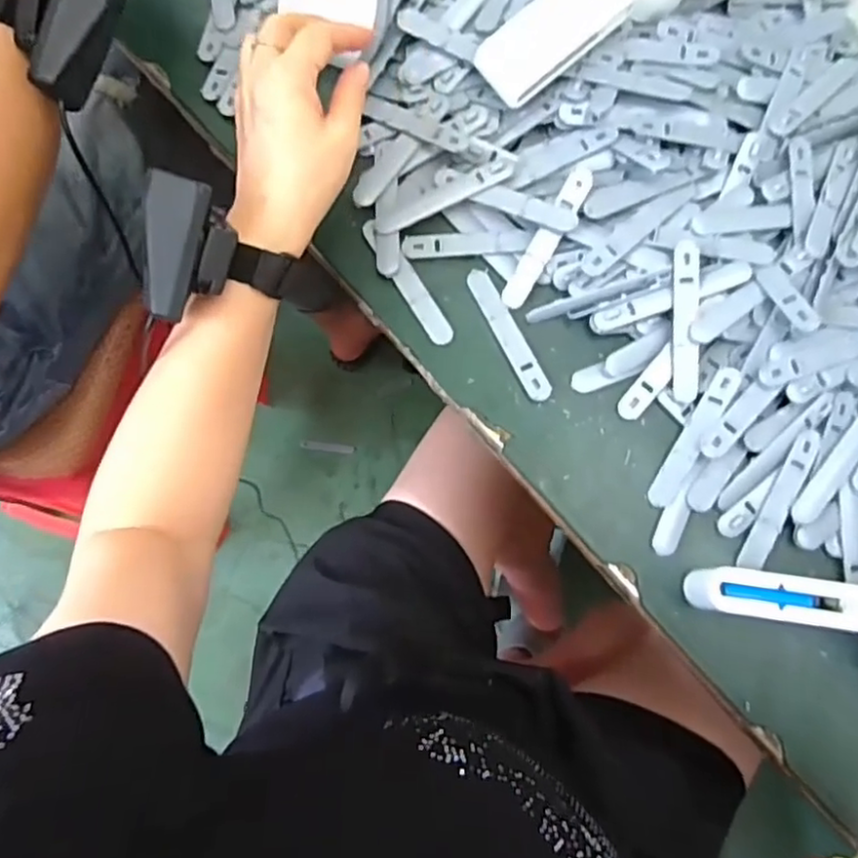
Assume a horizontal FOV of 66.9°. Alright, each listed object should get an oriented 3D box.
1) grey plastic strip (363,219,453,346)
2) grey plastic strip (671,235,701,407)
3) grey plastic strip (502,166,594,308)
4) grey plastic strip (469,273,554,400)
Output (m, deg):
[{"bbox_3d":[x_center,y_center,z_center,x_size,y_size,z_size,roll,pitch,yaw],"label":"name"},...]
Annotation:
[{"bbox_3d":[-0.014,-0.095,0.415,0.016,0.004,0.094,-31,80,-9],"label":"grey plastic strip"},{"bbox_3d":[0.155,-0.064,0.391,0.016,0.005,0.095,-1,96,4],"label":"grey plastic strip"},{"bbox_3d":[0.075,-0.121,0.413,0.016,0.008,0.096,30,97,3],"label":"grey plastic strip"},{"bbox_3d":[0.050,-0.060,0.410,0.017,0.004,0.094,-22,76,-10],"label":"grey plastic strip"}]

